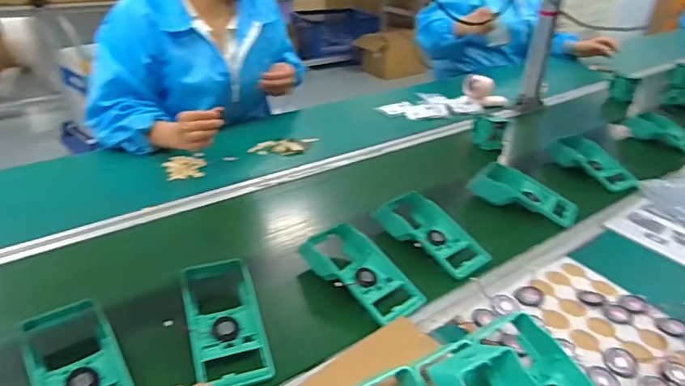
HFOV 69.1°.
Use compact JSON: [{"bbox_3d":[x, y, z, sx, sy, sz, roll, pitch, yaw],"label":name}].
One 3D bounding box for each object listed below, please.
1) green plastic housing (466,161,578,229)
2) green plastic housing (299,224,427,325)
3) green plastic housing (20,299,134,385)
[{"bbox_3d":[0.337,0.007,0.922,0.184,0.065,0.101,25,37,33],"label":"green plastic housing"},{"bbox_3d":[0.022,0.106,0.702,0.090,0.047,0.191,-25,40,-39],"label":"green plastic housing"},{"bbox_3d":[-0.279,0.188,0.526,0.082,0.032,0.177,-15,46,-36],"label":"green plastic housing"}]

